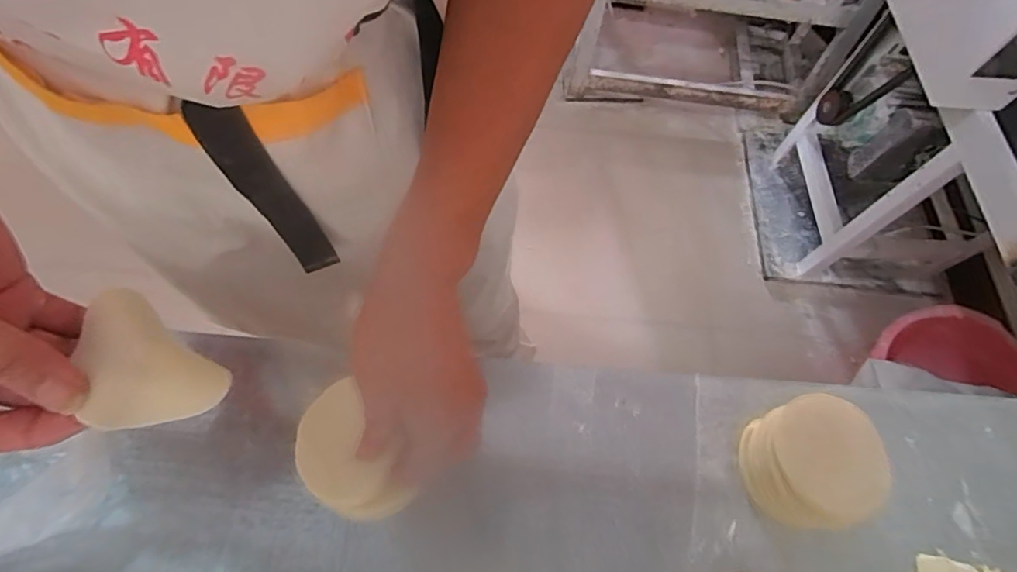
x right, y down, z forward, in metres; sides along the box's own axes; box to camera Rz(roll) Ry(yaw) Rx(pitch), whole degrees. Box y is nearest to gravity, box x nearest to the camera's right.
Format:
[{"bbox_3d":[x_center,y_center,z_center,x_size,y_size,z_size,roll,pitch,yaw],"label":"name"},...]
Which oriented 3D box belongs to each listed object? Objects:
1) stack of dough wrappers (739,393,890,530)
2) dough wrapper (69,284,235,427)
[{"bbox_3d":[0.234,0.135,0.400,0.098,0.043,0.092,-6,64,-6],"label":"stack of dough wrappers"},{"bbox_3d":[-0.199,0.046,0.277,0.080,0.013,0.057,46,45,-13],"label":"dough wrapper"}]

